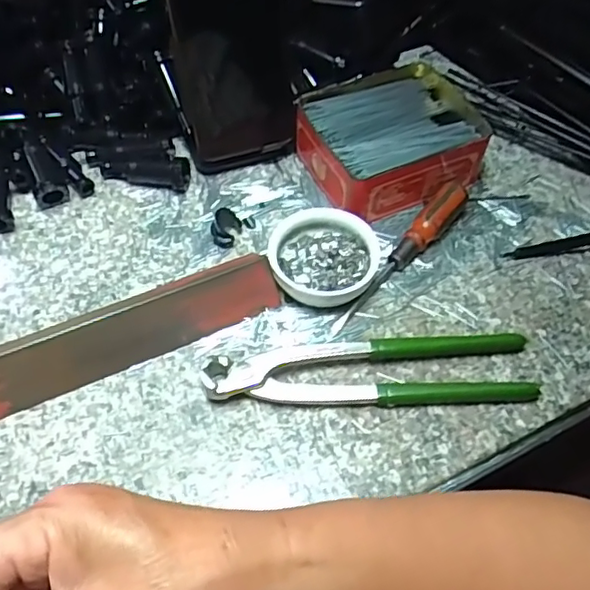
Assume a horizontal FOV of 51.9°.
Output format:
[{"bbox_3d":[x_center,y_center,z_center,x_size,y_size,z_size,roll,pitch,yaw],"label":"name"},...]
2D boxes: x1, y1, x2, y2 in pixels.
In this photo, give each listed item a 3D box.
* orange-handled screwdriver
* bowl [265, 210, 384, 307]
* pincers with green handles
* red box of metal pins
[{"bbox_3d":[0.074,-0.026,0.414,0.018,0.024,0.142,34,61,19],"label":"orange-handled screwdriver"},{"bbox_3d":[0.018,-0.025,0.410,0.071,0.027,0.063,-4,56,-5],"label":"bowl"},{"bbox_3d":[0.047,0.044,0.374,0.200,0.017,0.050,-2,56,-4],"label":"pincers with green handles"},{"bbox_3d":[0.073,-0.119,0.466,0.127,0.043,0.111,-20,59,-15],"label":"red box of metal pins"}]

